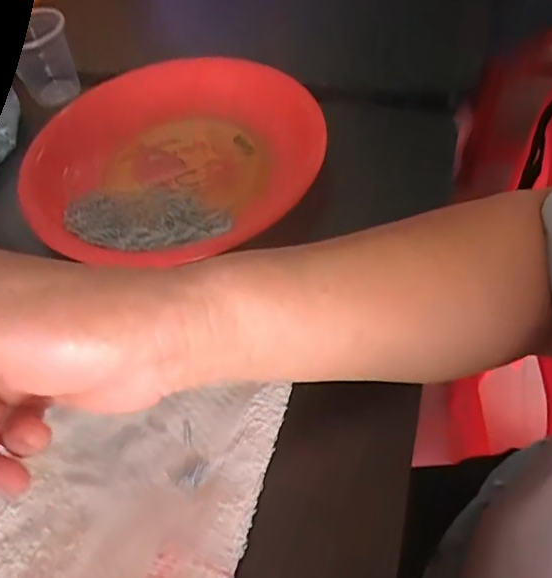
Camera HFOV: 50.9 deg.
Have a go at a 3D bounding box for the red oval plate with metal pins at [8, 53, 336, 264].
[{"bbox_3d":[-0.082,-0.101,0.440,0.226,0.033,0.204,11,55,16],"label":"red oval plate with metal pins"}]

